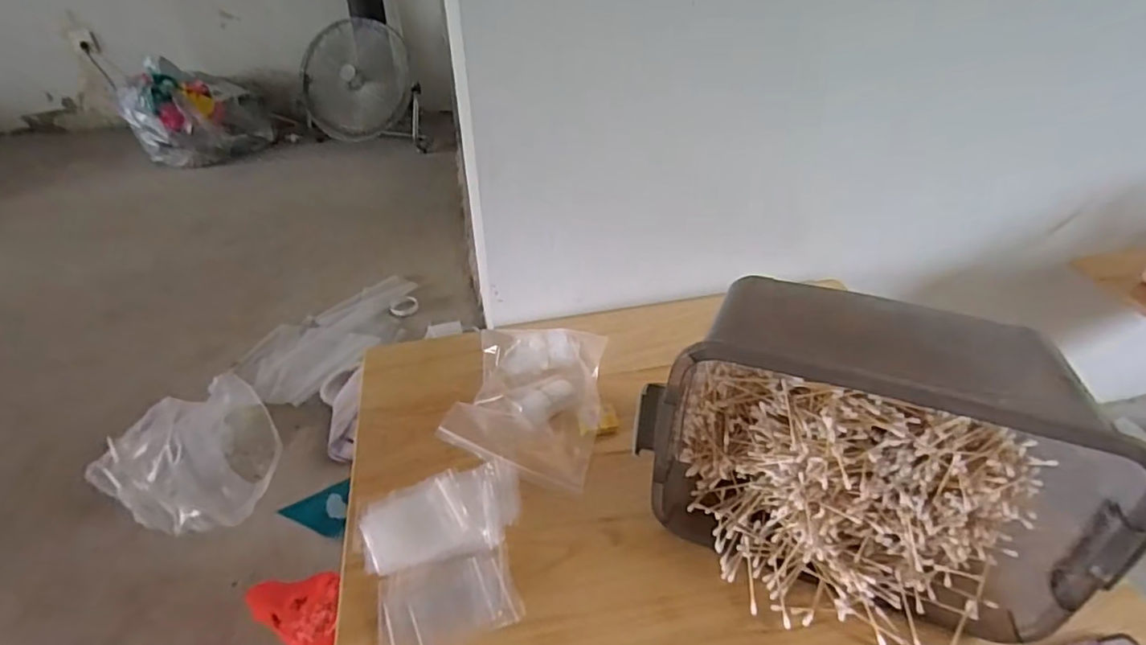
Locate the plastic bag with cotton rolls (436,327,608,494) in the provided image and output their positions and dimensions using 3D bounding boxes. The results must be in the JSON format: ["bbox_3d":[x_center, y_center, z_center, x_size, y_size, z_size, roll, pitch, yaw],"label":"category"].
[{"bbox_3d":[-0.055,0.090,0.757,0.181,0.043,0.236,7,39,8],"label":"plastic bag with cotton rolls"}]

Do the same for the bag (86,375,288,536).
[{"bbox_3d":[-0.798,0.298,1.239,0.264,0.199,0.323,28,46,30],"label":"bag"}]

